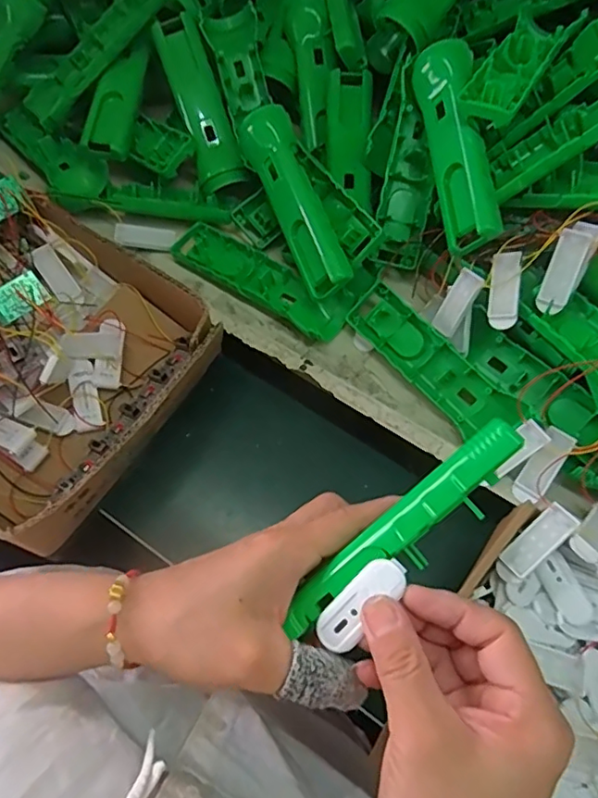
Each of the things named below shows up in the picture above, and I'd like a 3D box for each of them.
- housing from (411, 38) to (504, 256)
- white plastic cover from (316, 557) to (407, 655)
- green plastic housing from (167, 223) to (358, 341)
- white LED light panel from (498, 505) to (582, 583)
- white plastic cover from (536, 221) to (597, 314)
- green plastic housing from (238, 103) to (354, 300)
[{"bbox_3d":[0.118,-0.192,0.426,0.017,0.043,0.159,-2,79,-45],"label":"housing"},{"bbox_3d":[0.027,0.090,0.248,0.019,0.004,0.049,42,98,18],"label":"white plastic cover"},{"bbox_3d":[-0.034,-0.103,0.482,0.163,0.023,0.044,33,70,15],"label":"green plastic housing"},{"bbox_3d":[0.147,0.090,0.350,0.056,0.007,0.019,-46,71,3],"label":"white LED light panel"},{"bbox_3d":[0.190,-0.093,0.400,0.026,0.010,0.068,27,96,13],"label":"white plastic cover"},{"bbox_3d":[-0.002,-0.161,0.455,0.038,0.035,0.162,-22,81,-9],"label":"green plastic housing"}]

